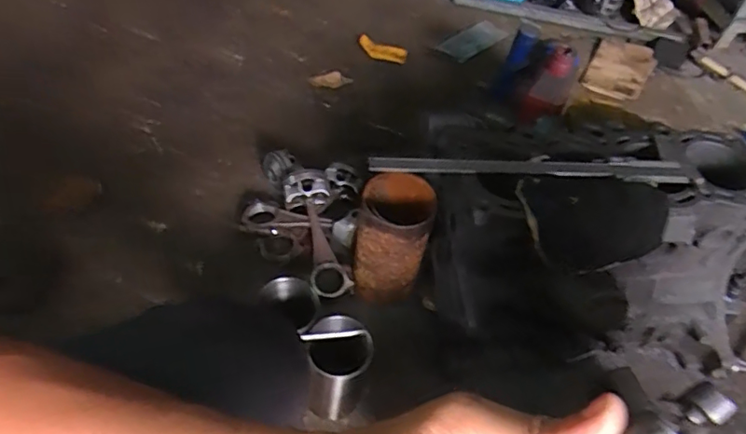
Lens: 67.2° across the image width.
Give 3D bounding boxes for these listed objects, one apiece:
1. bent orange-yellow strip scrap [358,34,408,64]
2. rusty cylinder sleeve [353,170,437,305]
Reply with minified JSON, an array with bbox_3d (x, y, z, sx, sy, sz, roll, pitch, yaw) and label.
[{"bbox_3d":[0.021,-0.365,1.233,0.110,0.024,0.050,16,51,-13],"label":"bent orange-yellow strip scrap"},{"bbox_3d":[0.027,0.036,0.799,0.093,0.195,0.102,12,51,2],"label":"rusty cylinder sleeve"}]

